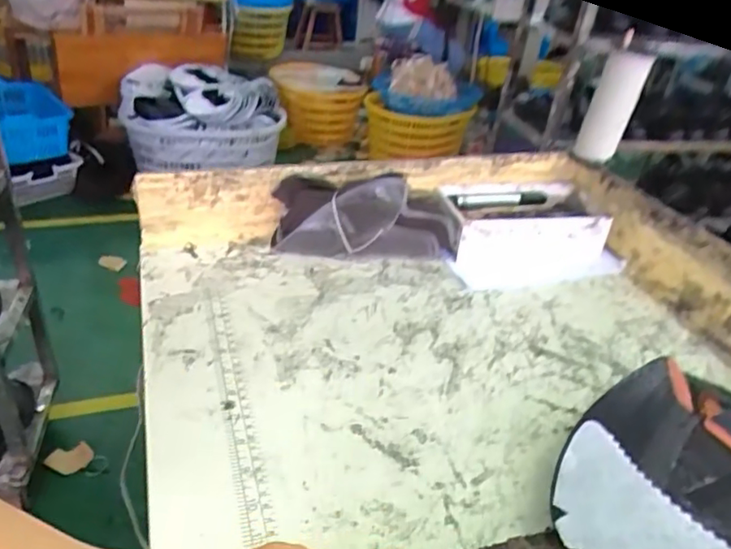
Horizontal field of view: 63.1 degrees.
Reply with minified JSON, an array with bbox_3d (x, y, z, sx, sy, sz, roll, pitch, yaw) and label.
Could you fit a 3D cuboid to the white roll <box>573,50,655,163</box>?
[{"bbox_3d":[0.285,-0.194,0.691,0.056,0.124,0.039,18,35,19],"label":"white roll"}]

